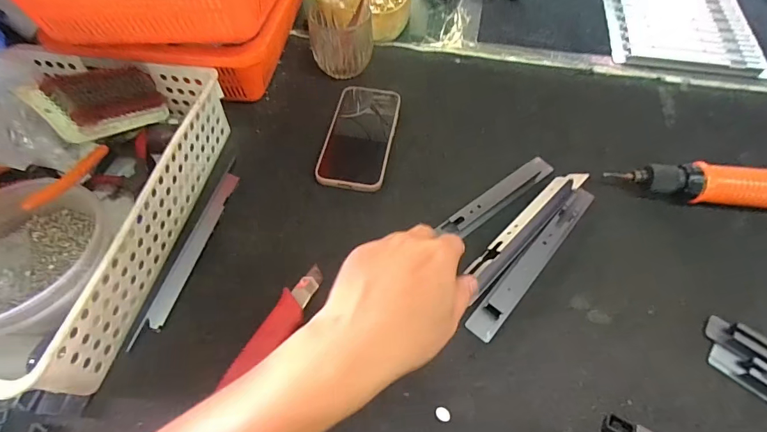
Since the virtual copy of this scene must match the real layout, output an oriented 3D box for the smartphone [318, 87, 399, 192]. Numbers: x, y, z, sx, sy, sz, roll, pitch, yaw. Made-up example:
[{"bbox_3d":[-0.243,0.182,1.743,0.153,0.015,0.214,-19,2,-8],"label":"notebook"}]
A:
[{"bbox_3d":[-0.029,-0.099,0.493,0.080,0.015,0.157,9,59,6],"label":"smartphone"}]

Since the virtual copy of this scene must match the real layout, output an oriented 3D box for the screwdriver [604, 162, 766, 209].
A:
[{"bbox_3d":[0.395,-0.032,0.436,0.261,0.045,0.041,8,59,5],"label":"screwdriver"}]

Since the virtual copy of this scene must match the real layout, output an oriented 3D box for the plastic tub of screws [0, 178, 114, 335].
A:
[{"bbox_3d":[-0.314,0.041,0.360,0.143,0.065,0.134,0,58,0],"label":"plastic tub of screws"}]

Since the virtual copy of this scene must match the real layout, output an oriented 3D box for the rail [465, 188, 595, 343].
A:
[{"bbox_3d":[0.159,0.040,0.407,0.025,0.013,0.212,38,66,21],"label":"rail"}]

